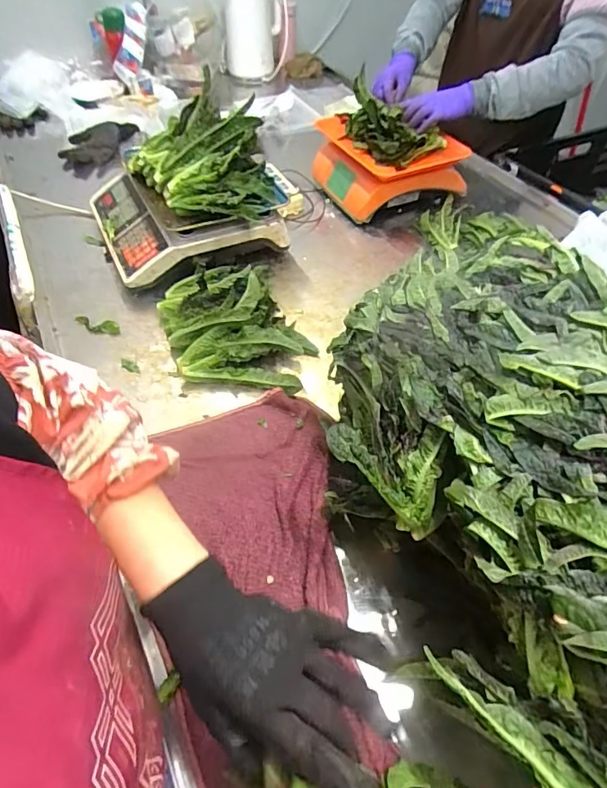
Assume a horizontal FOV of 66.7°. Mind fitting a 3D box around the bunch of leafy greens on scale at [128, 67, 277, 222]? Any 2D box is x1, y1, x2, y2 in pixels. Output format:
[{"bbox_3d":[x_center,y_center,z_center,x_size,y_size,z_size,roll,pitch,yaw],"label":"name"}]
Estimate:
[{"bbox_3d":[-0.176,-0.428,0.822,0.205,0.155,0.247,-26,57,-21],"label":"bunch of leafy greens on scale"}]

